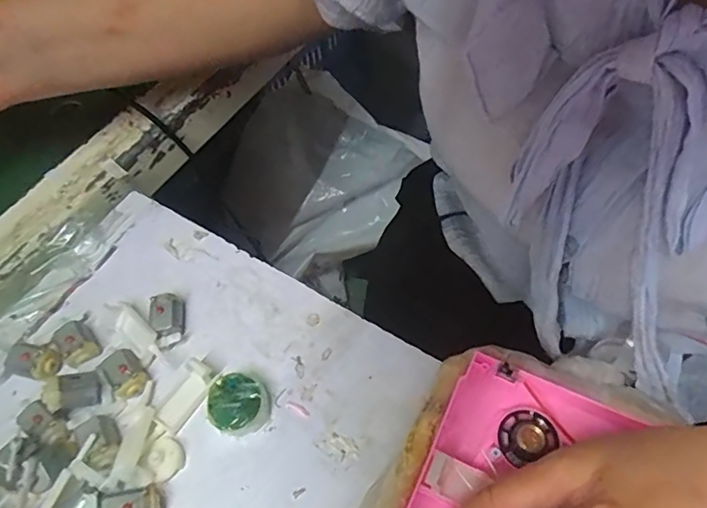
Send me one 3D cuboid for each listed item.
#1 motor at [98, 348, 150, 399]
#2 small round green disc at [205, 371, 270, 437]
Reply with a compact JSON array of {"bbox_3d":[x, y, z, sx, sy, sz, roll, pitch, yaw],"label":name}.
[{"bbox_3d":[-0.138,0.072,0.311,0.031,0.013,0.021,38,67,24],"label":"motor"},{"bbox_3d":[-0.066,0.086,0.296,0.033,0.018,0.033,-2,57,3],"label":"small round green disc"}]

